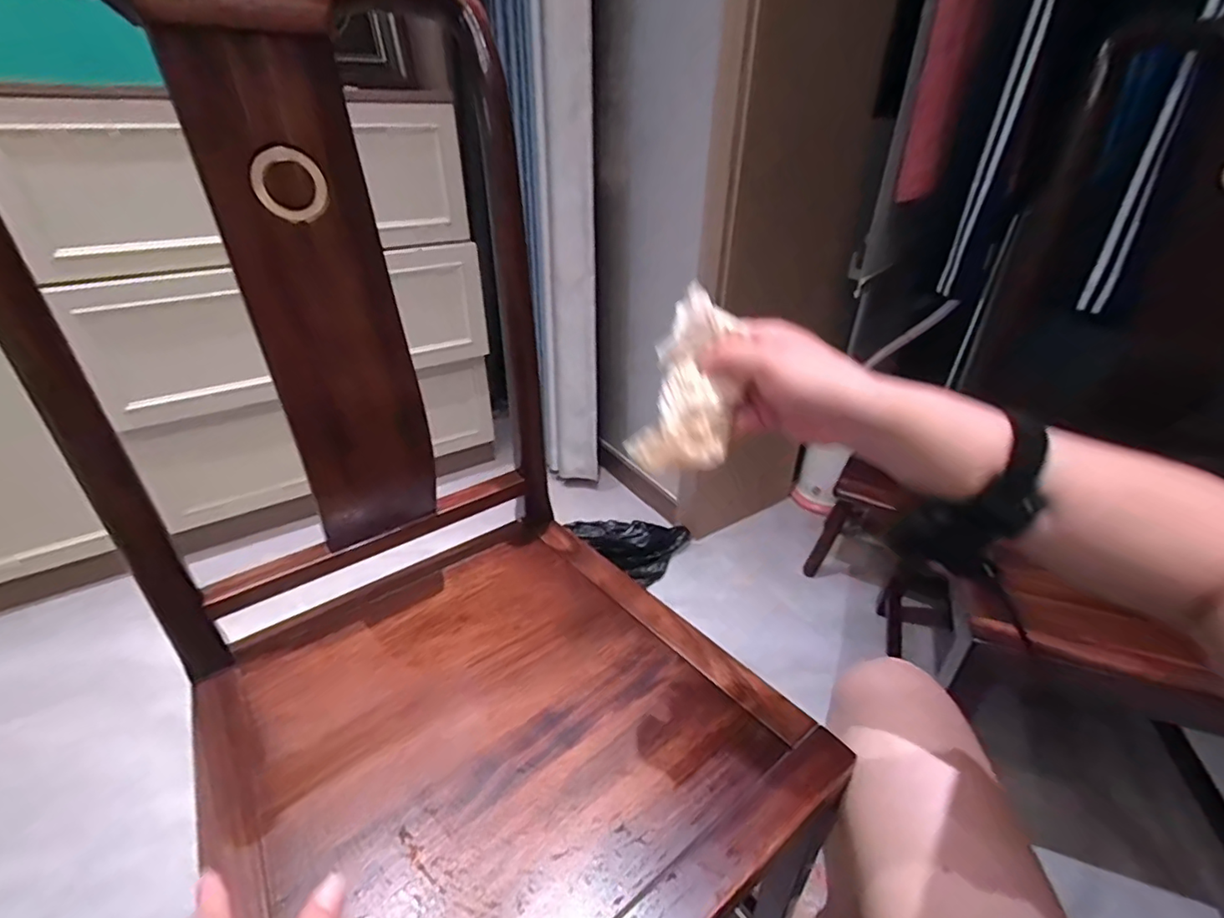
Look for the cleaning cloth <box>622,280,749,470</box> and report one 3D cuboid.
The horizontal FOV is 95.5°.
[{"bbox_3d":[0.056,-0.056,0.404,0.066,0.126,0.028,7,-3,11],"label":"cleaning cloth"}]

